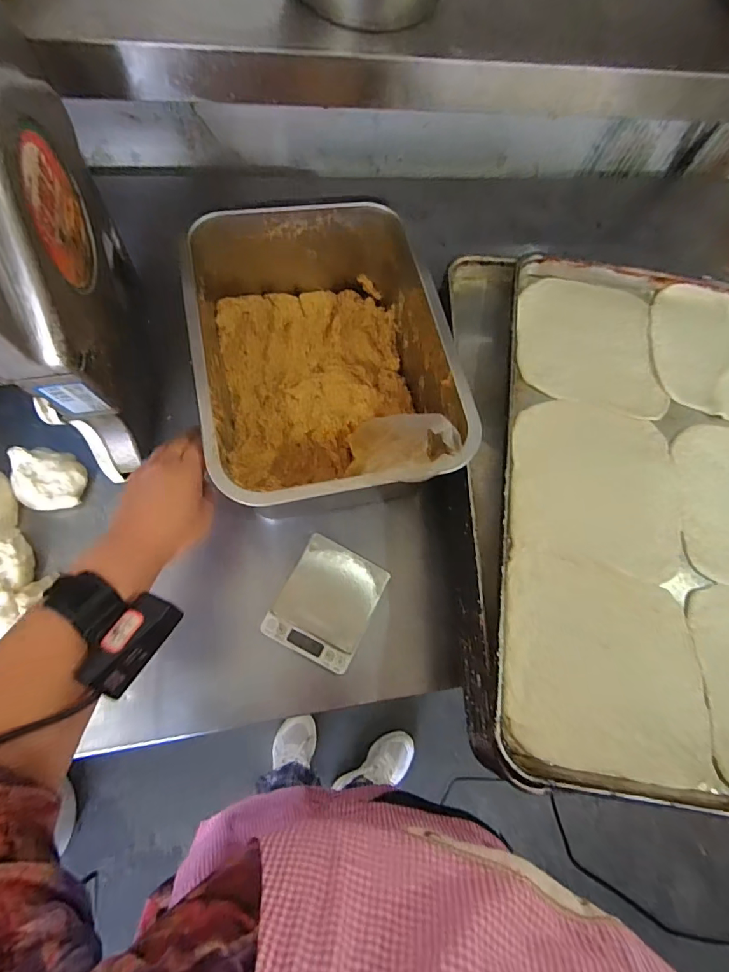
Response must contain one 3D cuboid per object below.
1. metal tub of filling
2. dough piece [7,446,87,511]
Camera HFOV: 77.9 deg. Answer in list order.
[{"bbox_3d":[-0.043,-0.139,0.528,0.257,0.177,0.355,-10,70,-5],"label":"metal tub of filling"},{"bbox_3d":[-0.360,-0.005,0.509,0.076,0.041,0.067,9,69,-4],"label":"dough piece"}]

